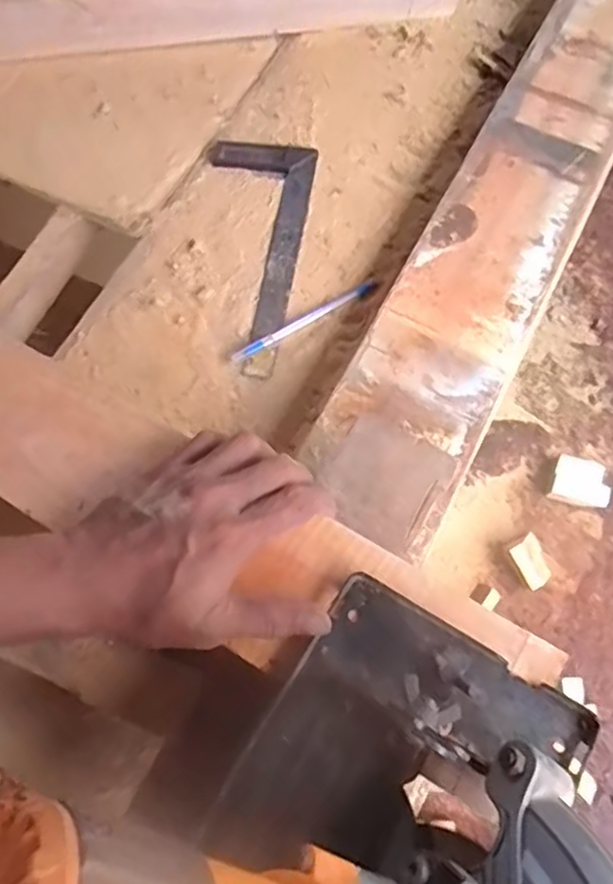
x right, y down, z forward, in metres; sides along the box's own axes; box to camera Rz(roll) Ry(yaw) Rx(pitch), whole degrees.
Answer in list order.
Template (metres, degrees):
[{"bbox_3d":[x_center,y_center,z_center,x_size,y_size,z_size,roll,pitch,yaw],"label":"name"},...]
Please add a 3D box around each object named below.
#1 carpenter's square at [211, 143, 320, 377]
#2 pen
[{"bbox_3d":[-0.057,-0.180,0.614,0.100,0.006,0.253,7,69,4],"label":"carpenter's square"},{"bbox_3d":[-0.001,-0.108,0.583,0.146,0.004,0.014,-28,71,-10],"label":"pen"}]

